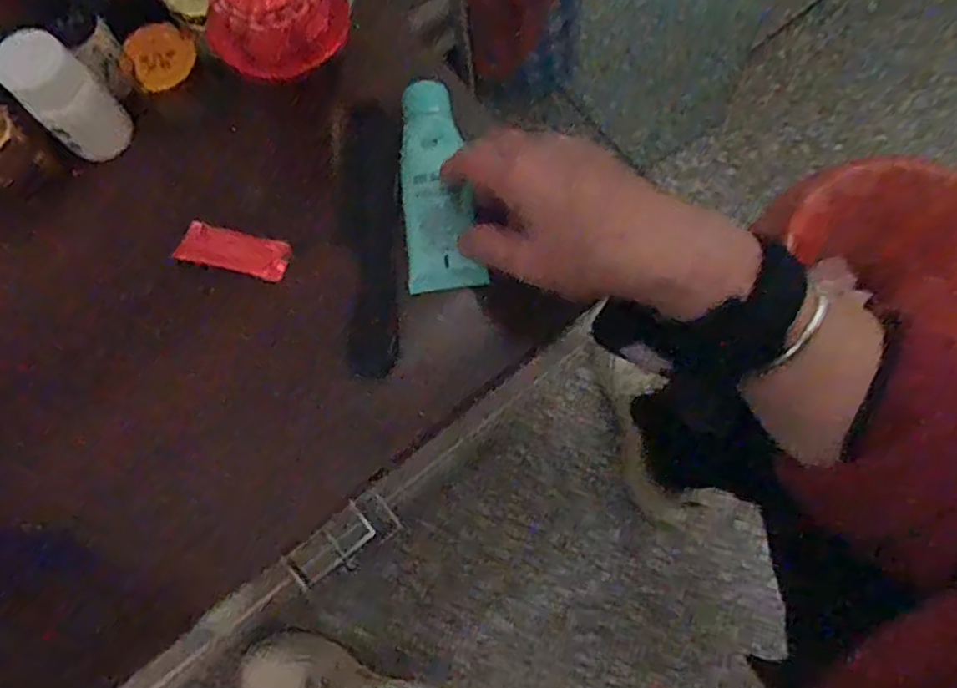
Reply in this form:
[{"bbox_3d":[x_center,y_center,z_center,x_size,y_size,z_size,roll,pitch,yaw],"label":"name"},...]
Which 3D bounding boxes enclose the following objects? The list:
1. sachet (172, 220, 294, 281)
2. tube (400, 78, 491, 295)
[{"bbox_3d":[-0.139,-0.053,0.370,0.060,0.010,0.023,12,75,3],"label":"sachet"},{"bbox_3d":[-0.024,-0.091,0.366,0.040,0.017,0.118,-6,86,-2],"label":"tube"}]

